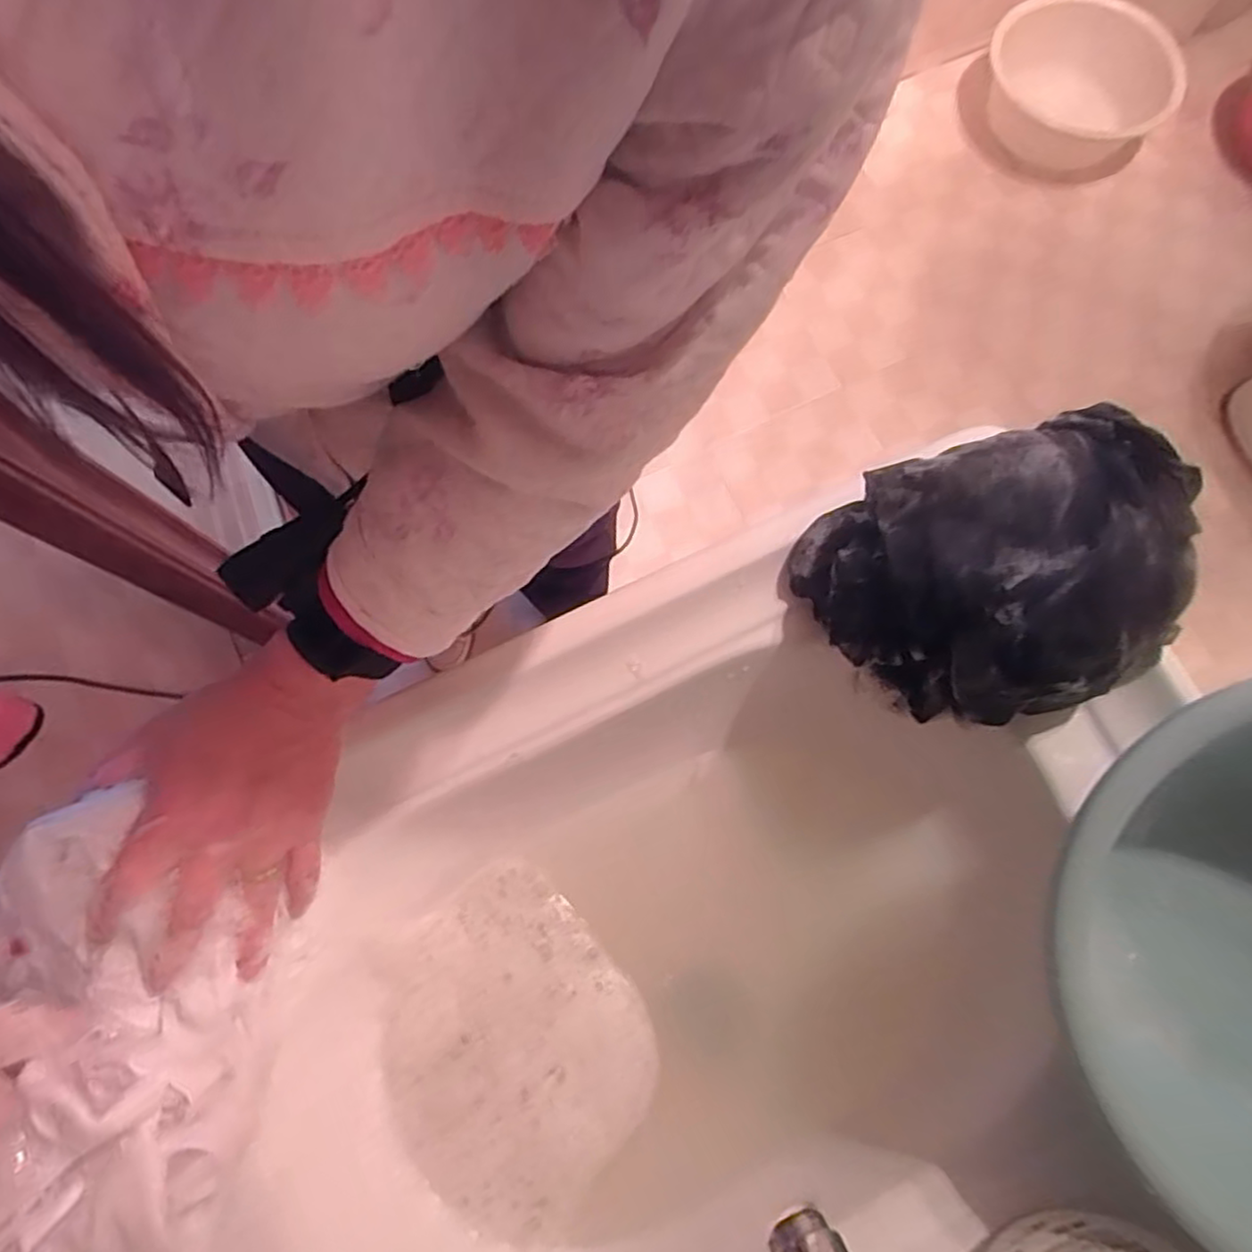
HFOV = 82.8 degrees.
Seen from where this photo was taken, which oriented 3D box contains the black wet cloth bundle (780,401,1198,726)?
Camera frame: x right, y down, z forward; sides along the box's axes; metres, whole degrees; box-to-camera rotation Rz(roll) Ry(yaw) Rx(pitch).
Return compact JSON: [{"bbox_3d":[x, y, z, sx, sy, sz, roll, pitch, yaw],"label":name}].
[{"bbox_3d":[0.204,-0.029,0.389,0.188,0.101,0.150,-13,75,-3],"label":"black wet cloth bundle"}]

